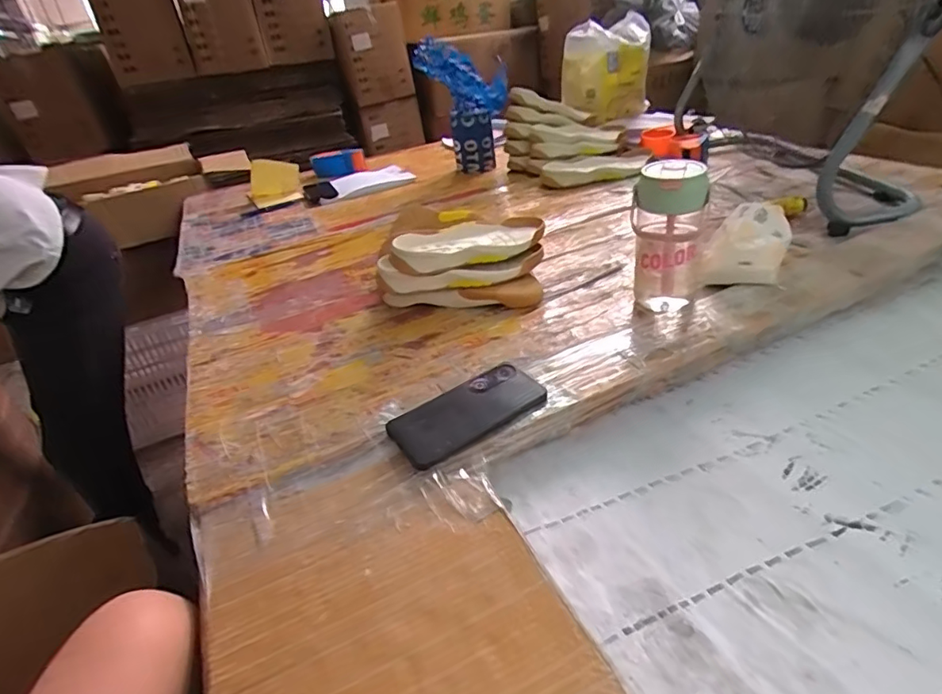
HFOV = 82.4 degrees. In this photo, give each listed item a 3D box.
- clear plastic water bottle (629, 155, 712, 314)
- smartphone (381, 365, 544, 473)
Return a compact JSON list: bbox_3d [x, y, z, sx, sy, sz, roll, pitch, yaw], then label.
[{"bbox_3d":[0.253,-0.137,0.702,0.083,0.190,0.065,3,35,19],"label":"clear plastic water bottle"},{"bbox_3d":[-0.005,0.068,0.579,0.162,0.012,0.084,-25,41,-22],"label":"smartphone"}]

